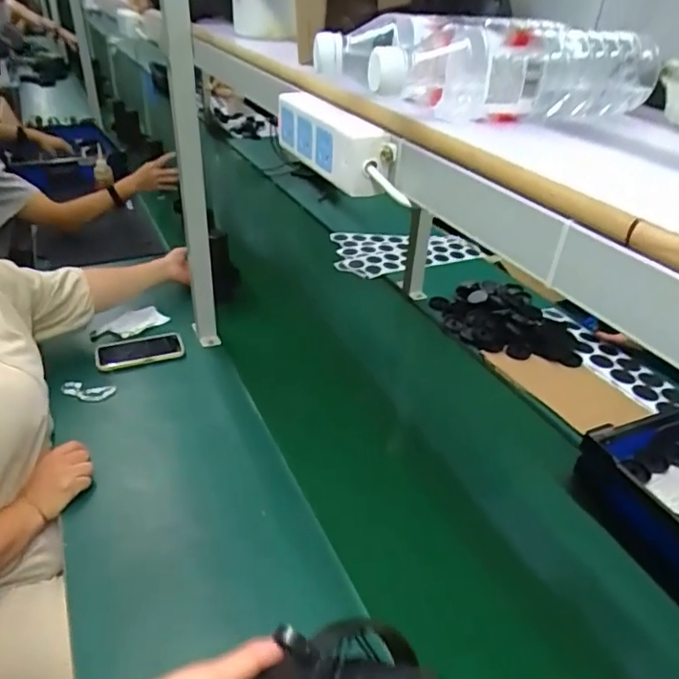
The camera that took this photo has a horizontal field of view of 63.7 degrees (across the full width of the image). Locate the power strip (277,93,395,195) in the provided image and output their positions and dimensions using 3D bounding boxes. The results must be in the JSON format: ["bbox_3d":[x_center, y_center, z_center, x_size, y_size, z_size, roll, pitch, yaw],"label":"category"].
[{"bbox_3d":[-0.011,-0.181,0.498,0.037,0.054,0.176,-16,39,-26],"label":"power strip"}]

